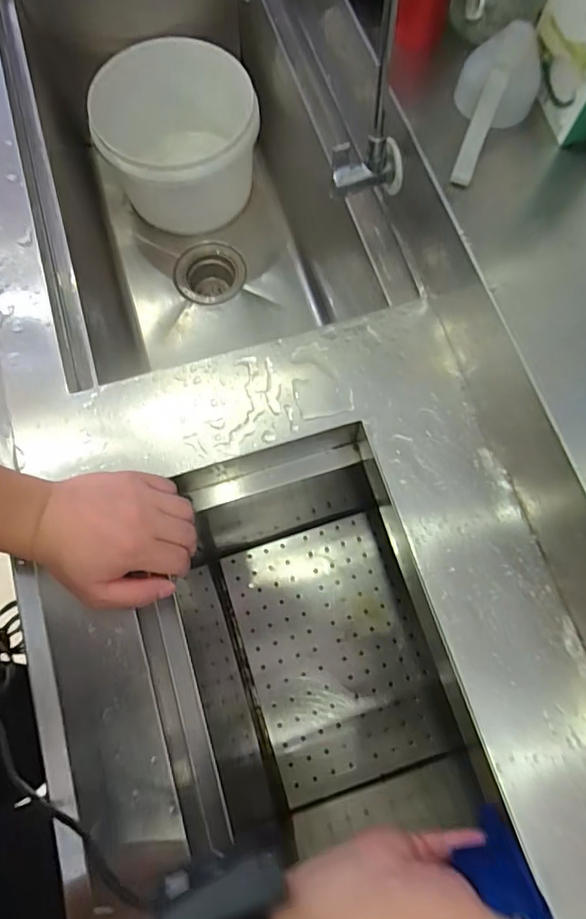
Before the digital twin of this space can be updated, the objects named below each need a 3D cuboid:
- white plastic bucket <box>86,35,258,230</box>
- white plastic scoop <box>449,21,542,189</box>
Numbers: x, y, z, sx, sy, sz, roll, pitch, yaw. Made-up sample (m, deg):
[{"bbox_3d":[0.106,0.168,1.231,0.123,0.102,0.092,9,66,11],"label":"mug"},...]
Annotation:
[{"bbox_3d":[-0.177,-0.468,0.785,0.243,0.163,0.206,-5,73,-1],"label":"white plastic bucket"},{"bbox_3d":[0.143,-0.267,0.385,0.057,0.049,0.102,30,75,9],"label":"white plastic scoop"}]

